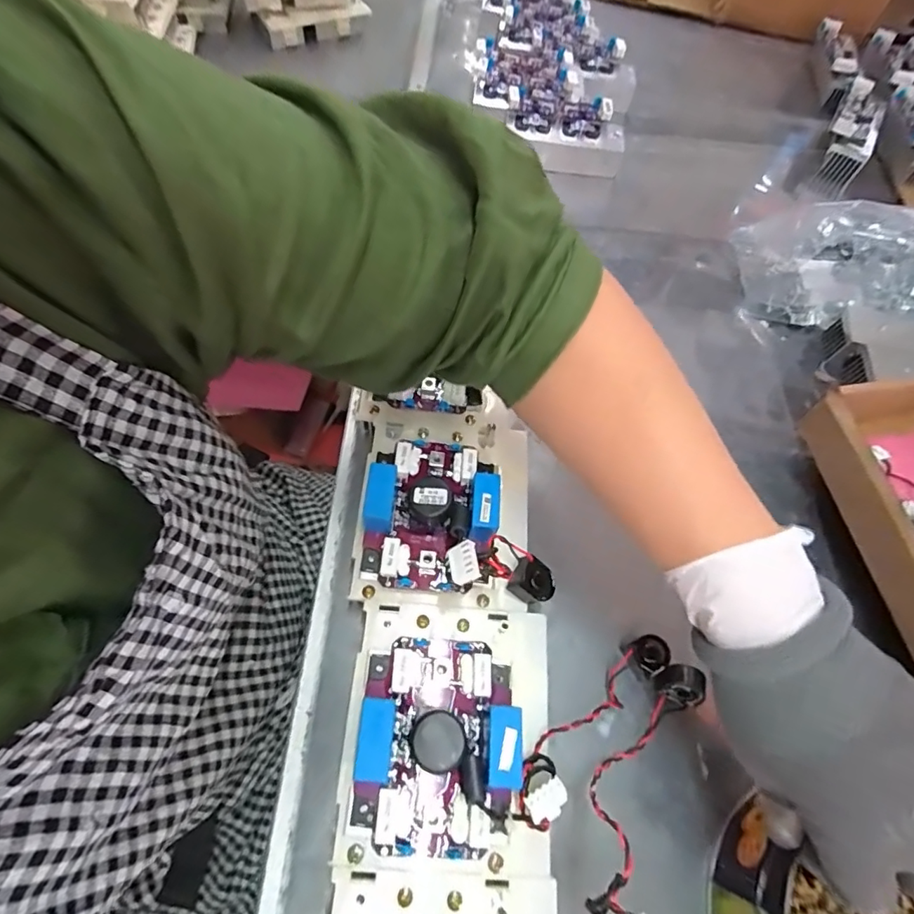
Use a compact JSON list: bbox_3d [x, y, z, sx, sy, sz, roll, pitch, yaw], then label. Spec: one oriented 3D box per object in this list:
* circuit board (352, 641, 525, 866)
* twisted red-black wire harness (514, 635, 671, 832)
[{"bbox_3d":[-0.010,0.147,0.266,0.079,0.030,0.098,5,63,-1],"label":"circuit board"},{"bbox_3d":[0.080,0.151,0.296,0.136,0.027,0.029,-26,66,-39],"label":"twisted red-black wire harness"}]

